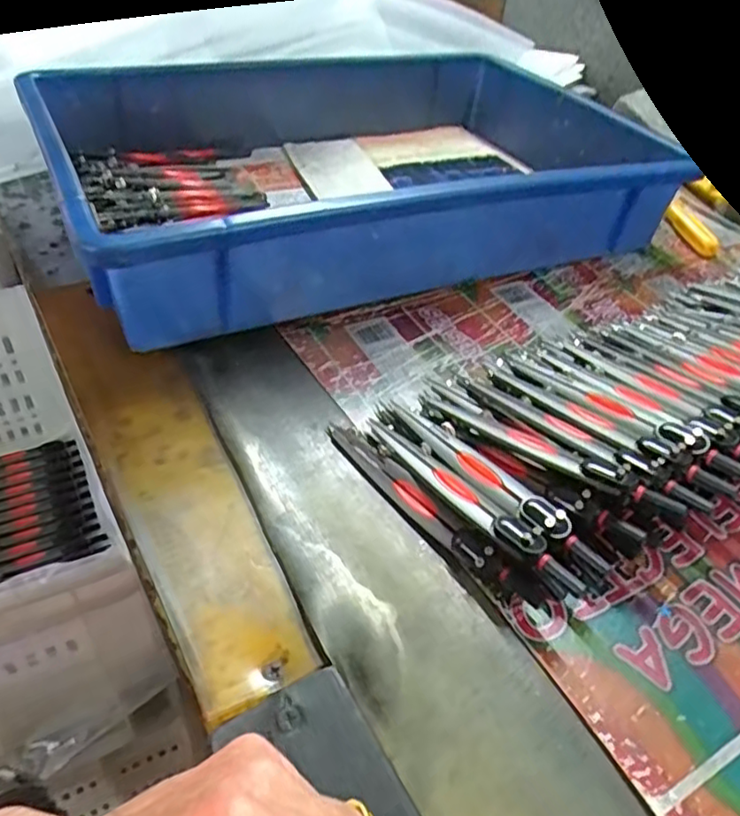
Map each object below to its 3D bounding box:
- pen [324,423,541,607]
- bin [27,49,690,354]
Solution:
[{"bbox_3d":[0.023,0.043,0.277,0.013,0.015,0.123,-31,54,-33],"label":"pen"},{"bbox_3d":[-0.010,-0.194,0.480,0.414,0.083,0.316,-15,47,-22],"label":"bin"}]

